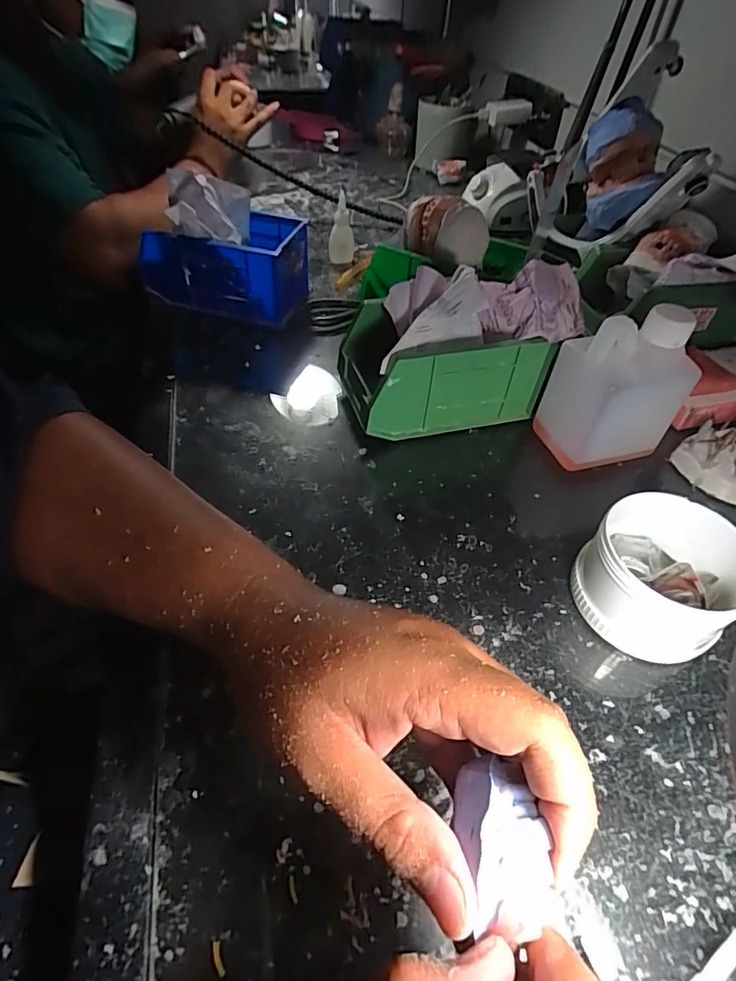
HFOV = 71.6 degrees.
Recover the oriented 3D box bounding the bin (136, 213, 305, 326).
[{"bbox_3d":[-0.156,-0.262,0.593,0.172,0.090,0.104,17,49,13],"label":"bin"}]

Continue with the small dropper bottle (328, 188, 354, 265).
[{"bbox_3d":[-0.037,-0.353,0.693,0.033,0.078,0.041,-1,47,-4],"label":"small dropper bottle"}]

